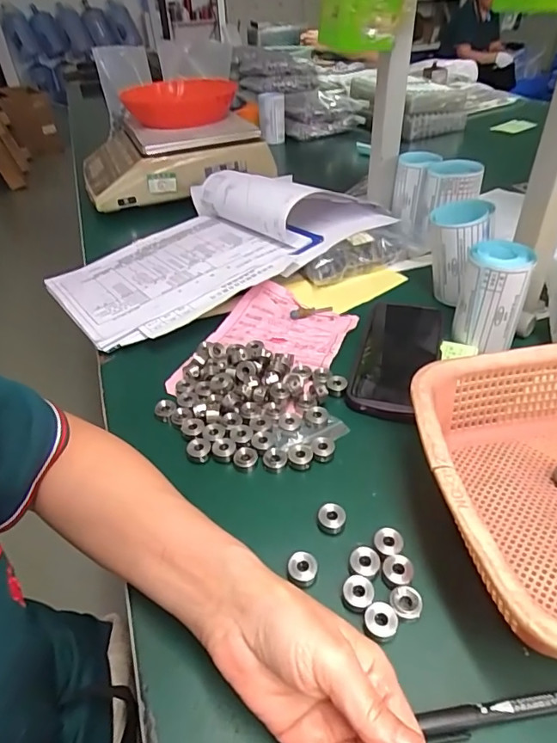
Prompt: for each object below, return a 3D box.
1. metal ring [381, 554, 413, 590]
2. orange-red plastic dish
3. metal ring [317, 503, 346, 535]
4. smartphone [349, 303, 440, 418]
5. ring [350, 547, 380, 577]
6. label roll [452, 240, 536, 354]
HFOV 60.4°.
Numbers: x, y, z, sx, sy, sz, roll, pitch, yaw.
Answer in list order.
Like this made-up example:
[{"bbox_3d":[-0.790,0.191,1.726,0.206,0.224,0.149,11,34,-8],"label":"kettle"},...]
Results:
[{"bbox_3d":[0.078,0.131,0.313,0.019,0.008,0.021,9,43,17],"label":"metal ring"},{"bbox_3d":[-0.194,-0.521,0.925,0.203,0.053,0.180,-17,42,-13],"label":"orange-red plastic dish"},{"bbox_3d":[0.038,0.108,0.347,0.020,0.014,0.017,0,41,6],"label":"metal ring"},{"bbox_3d":[0.122,-0.018,0.491,0.079,0.018,0.171,10,43,17],"label":"smartphone"},{"bbox_3d":[0.057,0.126,0.317,0.019,0.005,0.018,-3,41,3],"label":"ring"},{"bbox_3d":[0.214,-0.075,0.481,0.057,0.094,0.053,13,44,20],"label":"label roll"}]

